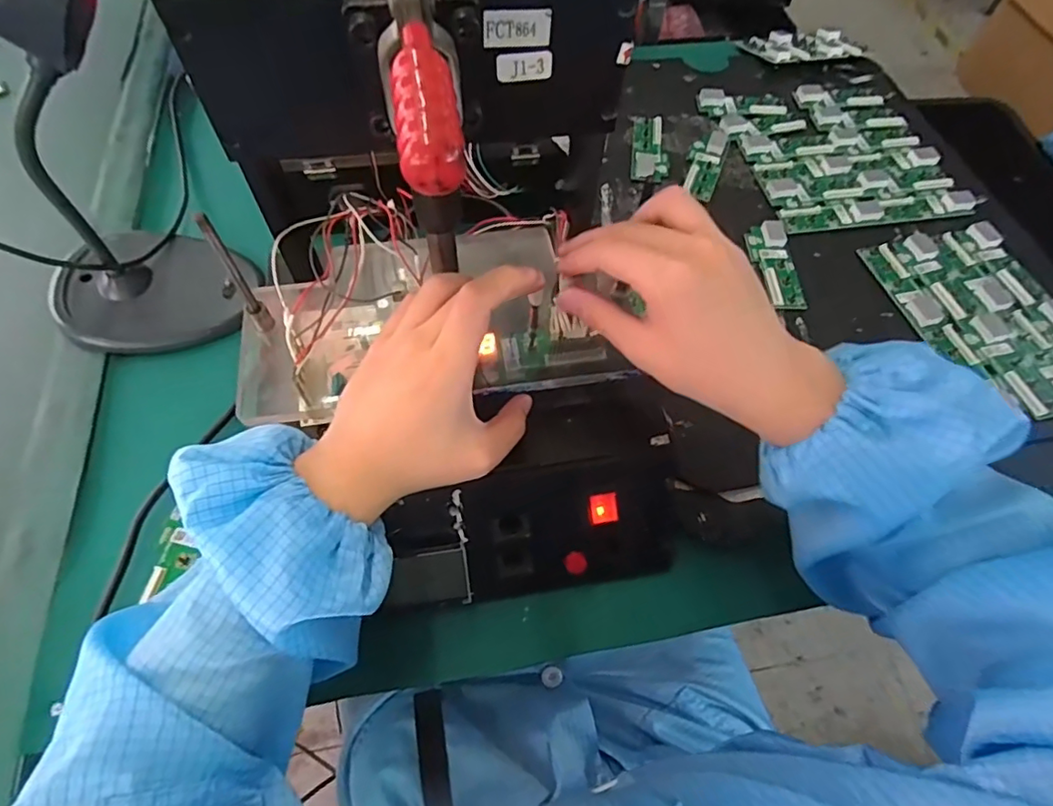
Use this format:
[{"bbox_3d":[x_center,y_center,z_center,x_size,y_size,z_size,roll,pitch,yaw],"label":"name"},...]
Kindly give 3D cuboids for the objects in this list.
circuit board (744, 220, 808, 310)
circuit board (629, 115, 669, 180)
[{"bbox_3d":[0.231,-0.129,0.521,0.034,0.013,0.098,-2,60,-1],"label":"circuit board"},{"bbox_3d":[0.133,-0.271,0.603,0.038,0.008,0.101,8,61,4],"label":"circuit board"}]

